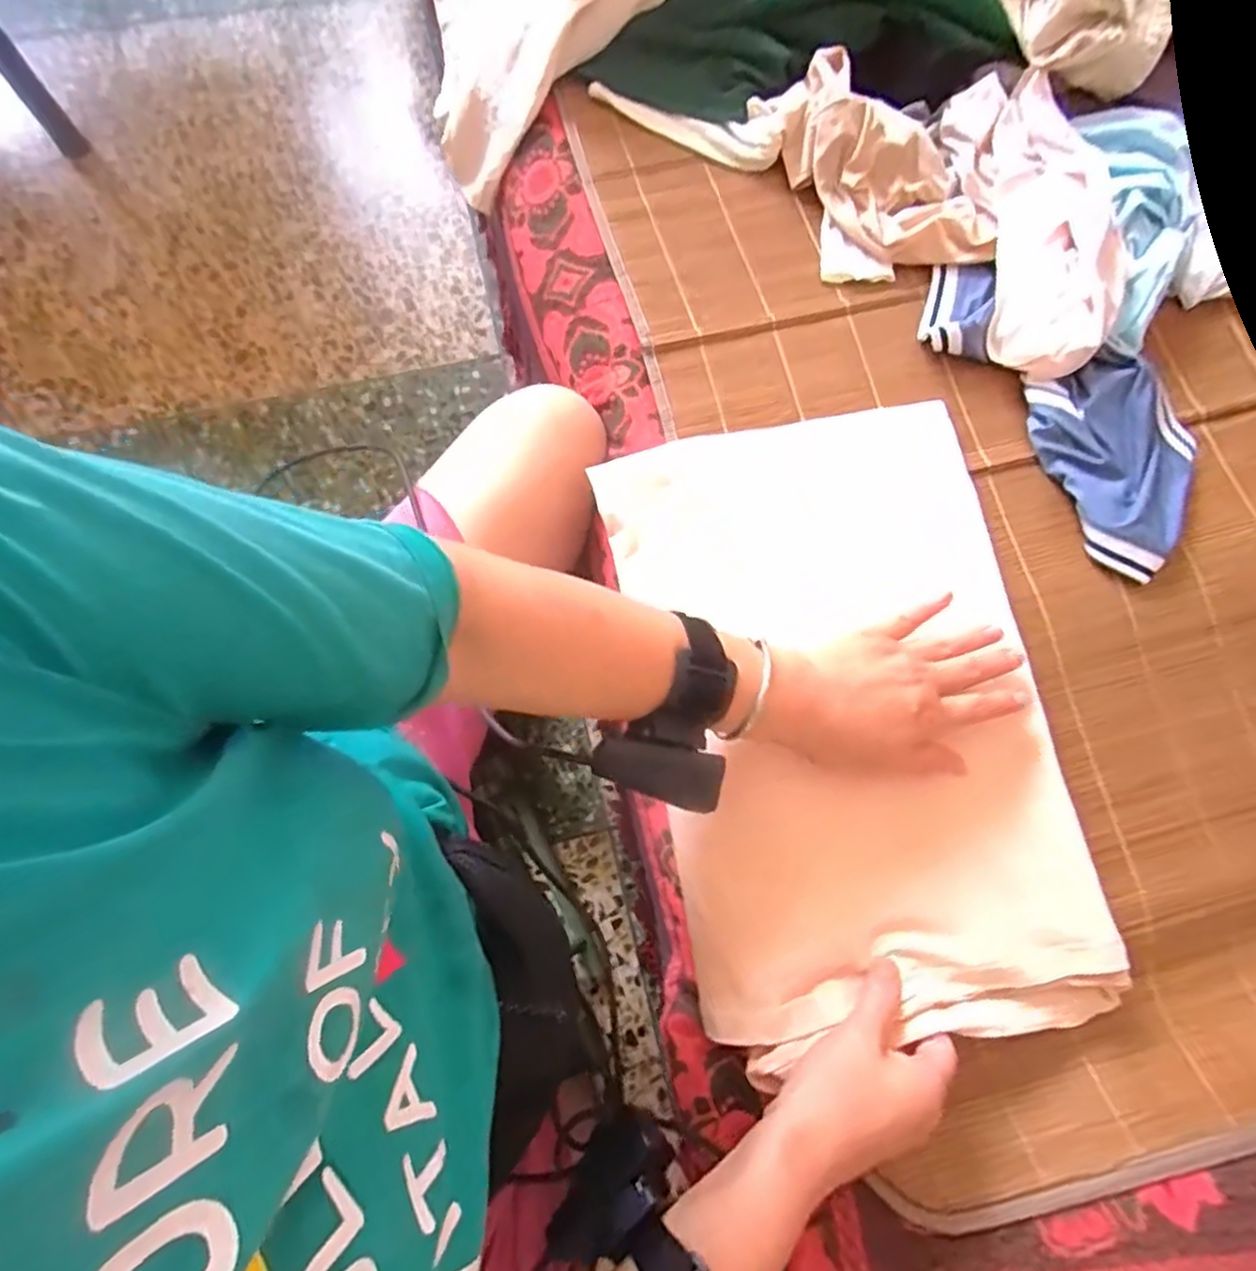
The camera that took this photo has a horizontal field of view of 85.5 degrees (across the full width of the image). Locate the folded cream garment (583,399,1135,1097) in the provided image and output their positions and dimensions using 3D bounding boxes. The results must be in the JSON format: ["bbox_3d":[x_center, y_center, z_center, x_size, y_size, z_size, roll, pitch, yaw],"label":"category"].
[{"bbox_3d":[0.150,0.049,0.458,0.266,0.036,0.425,-11,78,-5],"label":"folded cream garment"}]

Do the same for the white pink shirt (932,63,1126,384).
[{"bbox_3d":[0.323,-0.328,0.535,0.103,0.053,0.254,-9,79,-3],"label":"white pink shirt"}]

